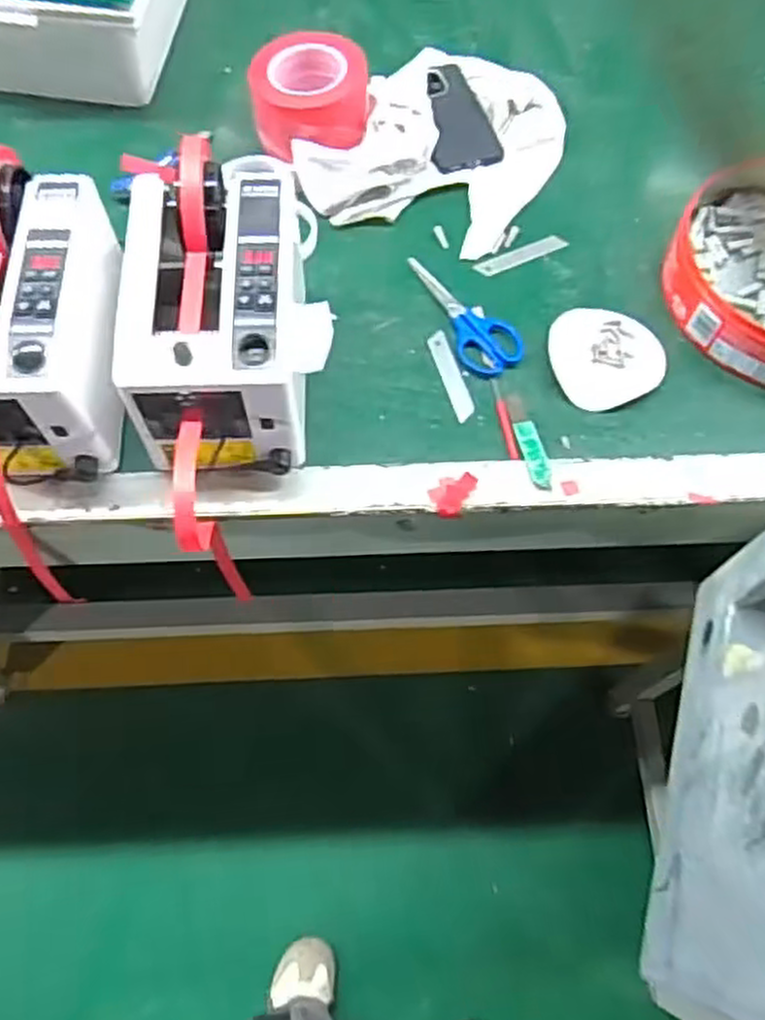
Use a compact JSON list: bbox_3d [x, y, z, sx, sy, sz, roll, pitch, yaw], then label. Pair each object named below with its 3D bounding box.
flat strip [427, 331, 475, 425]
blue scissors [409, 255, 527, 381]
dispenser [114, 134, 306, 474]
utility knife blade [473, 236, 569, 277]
[{"bbox_3d":[0.067,-0.130,0.746,0.020,0.004,0.103,-19,67,1],"label":"flat strip"},{"bbox_3d":[0.080,-0.198,0.768,0.060,0.009,0.156,-30,70,-13],"label":"blue scissors"},{"bbox_3d":[-0.140,-0.154,0.674,0.136,0.172,0.251,-2,67,-1],"label":"dispenser"},{"bbox_3d":[0.145,-0.267,0.801,0.103,0.004,0.027,-22,60,-9],"label":"utility knife blade"}]

